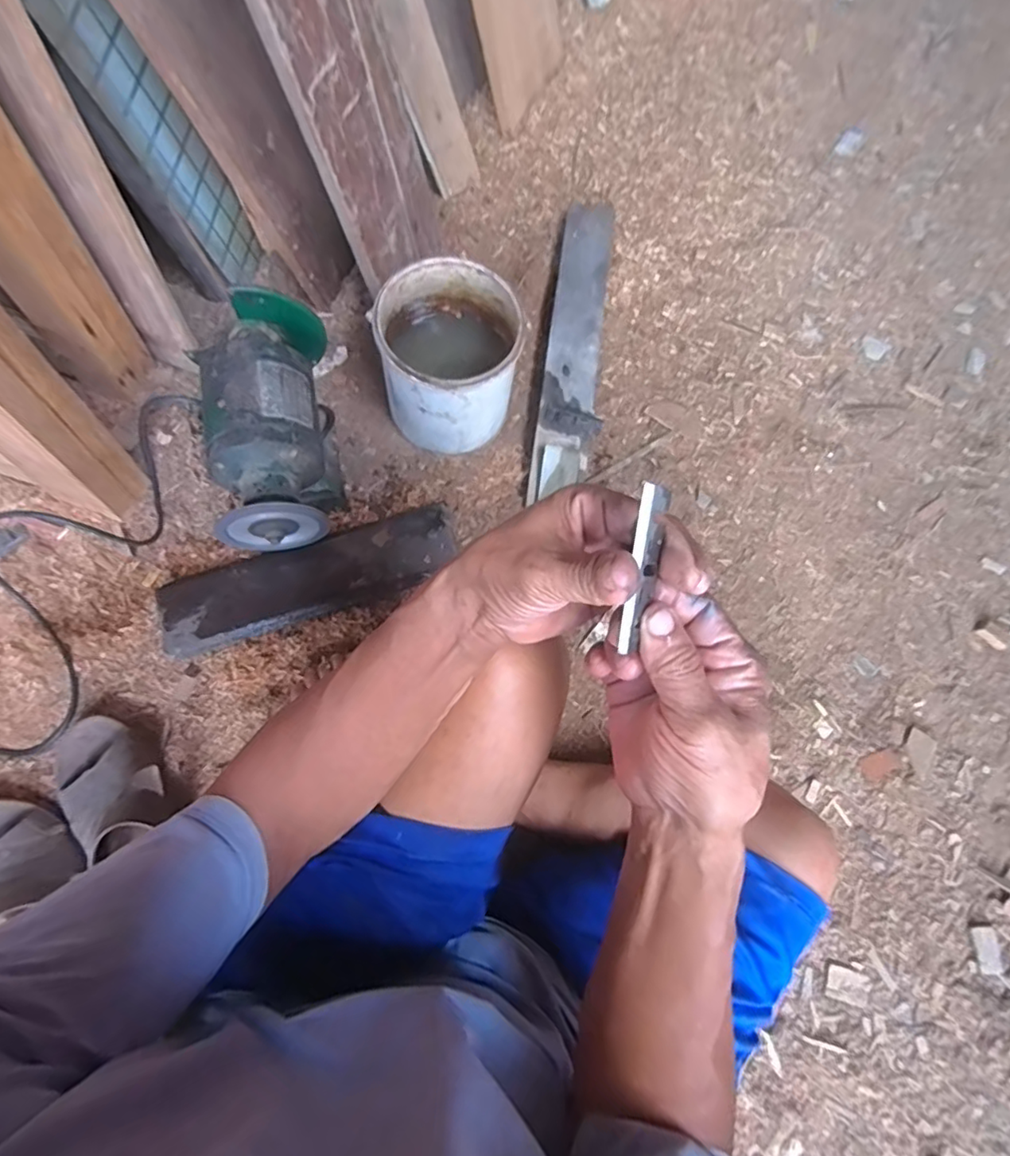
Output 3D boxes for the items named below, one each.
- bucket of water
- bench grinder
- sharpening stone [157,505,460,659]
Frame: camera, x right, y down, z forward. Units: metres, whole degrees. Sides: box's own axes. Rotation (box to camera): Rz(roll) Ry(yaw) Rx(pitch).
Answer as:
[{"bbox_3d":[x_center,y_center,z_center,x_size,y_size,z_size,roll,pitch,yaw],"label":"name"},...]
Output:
[{"bbox_3d":[-0.068,-0.285,0.771,0.171,0.184,0.173,0,74,0],"label":"bucket of water"},{"bbox_3d":[-0.278,-0.174,0.718,0.128,0.178,0.290,-8,74,-3],"label":"bench grinder"},{"bbox_3d":[-0.248,-0.002,0.753,0.373,0.042,0.100,-20,73,-5],"label":"sharpening stone"}]

